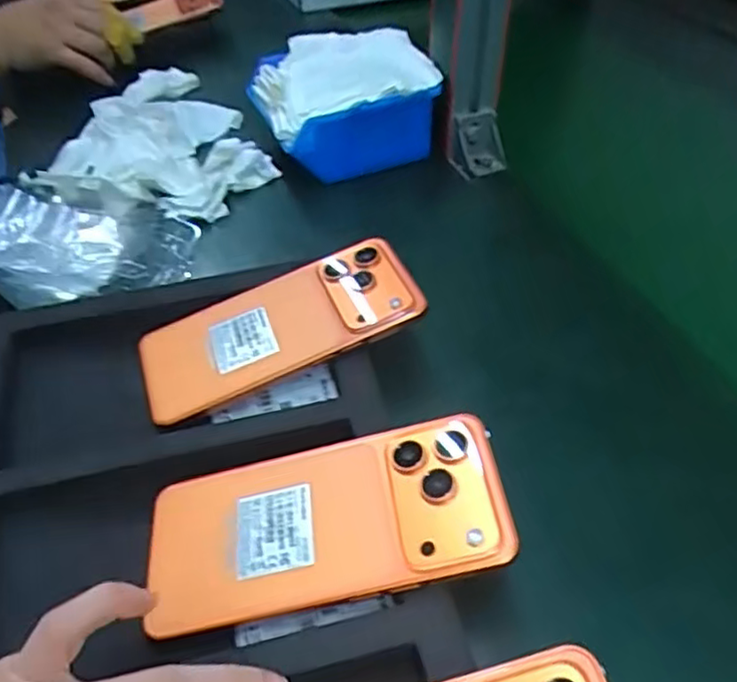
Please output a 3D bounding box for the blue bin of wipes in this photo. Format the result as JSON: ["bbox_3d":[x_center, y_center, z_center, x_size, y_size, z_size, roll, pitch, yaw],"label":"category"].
[{"bbox_3d":[-0.023,-0.196,0.550,0.128,0.091,0.096,-23,50,-21],"label":"blue bin of wipes"}]

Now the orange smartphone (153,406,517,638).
[{"bbox_3d":[-0.022,0.081,0.301,0.163,0.012,0.076,-14,43,6],"label":"orange smartphone"}]

